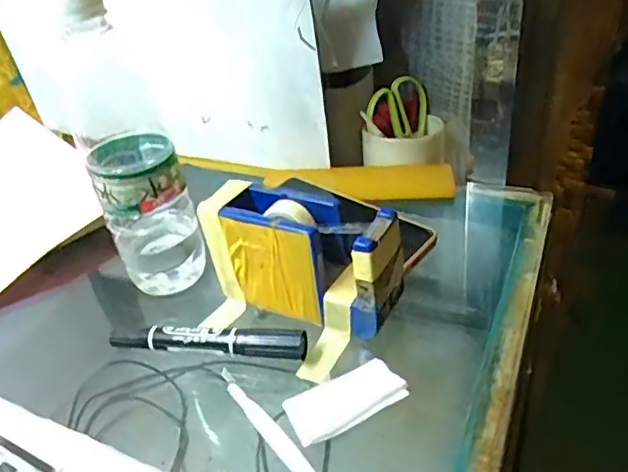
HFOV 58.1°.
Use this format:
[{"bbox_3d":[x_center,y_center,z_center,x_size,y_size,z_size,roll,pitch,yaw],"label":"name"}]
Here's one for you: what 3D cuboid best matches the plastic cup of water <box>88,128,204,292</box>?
[{"bbox_3d":[-0.125,-0.015,0.439,0.060,0.119,0.065,-15,34,-11],"label":"plastic cup of water"}]

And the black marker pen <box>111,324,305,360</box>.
[{"bbox_3d":[-0.074,0.073,0.385,0.139,0.019,0.015,-1,35,11],"label":"black marker pen"}]

